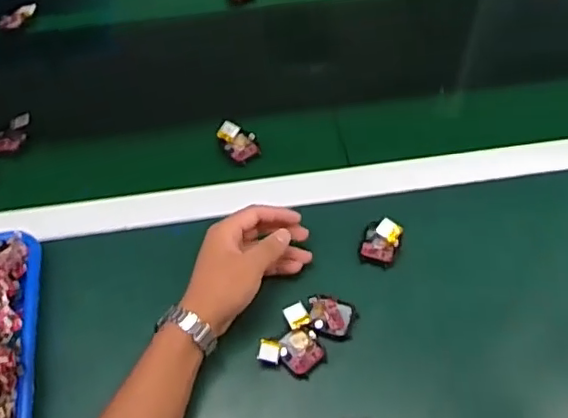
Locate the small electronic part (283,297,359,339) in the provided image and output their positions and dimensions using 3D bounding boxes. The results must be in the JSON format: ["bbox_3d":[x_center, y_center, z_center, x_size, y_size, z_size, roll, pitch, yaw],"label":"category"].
[{"bbox_3d":[0.034,0.099,0.562,0.063,0.009,0.035,7,57,5],"label":"small electronic part"}]

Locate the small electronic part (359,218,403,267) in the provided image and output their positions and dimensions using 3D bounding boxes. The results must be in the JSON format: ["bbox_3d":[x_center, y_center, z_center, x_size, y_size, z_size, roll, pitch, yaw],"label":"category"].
[{"bbox_3d":[0.097,0.032,0.602,0.034,0.011,0.048,17,58,12],"label":"small electronic part"}]

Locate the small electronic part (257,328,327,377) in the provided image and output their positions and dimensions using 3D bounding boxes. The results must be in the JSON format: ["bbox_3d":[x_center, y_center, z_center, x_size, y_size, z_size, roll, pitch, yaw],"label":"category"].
[{"bbox_3d":[0.007,0.131,0.542,0.057,0.012,0.039,-15,57,-9],"label":"small electronic part"}]

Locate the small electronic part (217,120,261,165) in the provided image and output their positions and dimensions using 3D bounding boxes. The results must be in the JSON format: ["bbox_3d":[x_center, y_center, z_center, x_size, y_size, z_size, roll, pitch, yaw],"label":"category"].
[{"bbox_3d":[-0.051,-0.079,0.687,0.037,0.014,0.053,-29,61,-17],"label":"small electronic part"}]

